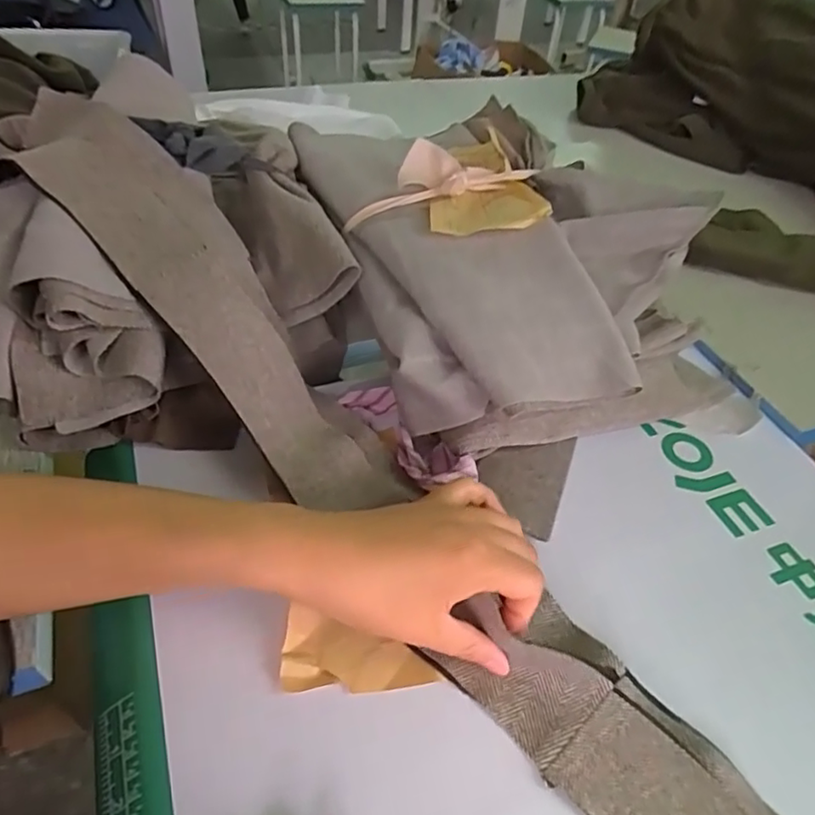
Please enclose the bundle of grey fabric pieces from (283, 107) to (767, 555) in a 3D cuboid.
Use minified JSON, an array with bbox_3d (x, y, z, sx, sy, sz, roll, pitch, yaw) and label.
[{"bbox_3d":[0.060,-0.138,0.538,0.289,0.100,0.455,-22,52,-24],"label":"bundle of grey fabric pieces"}]

